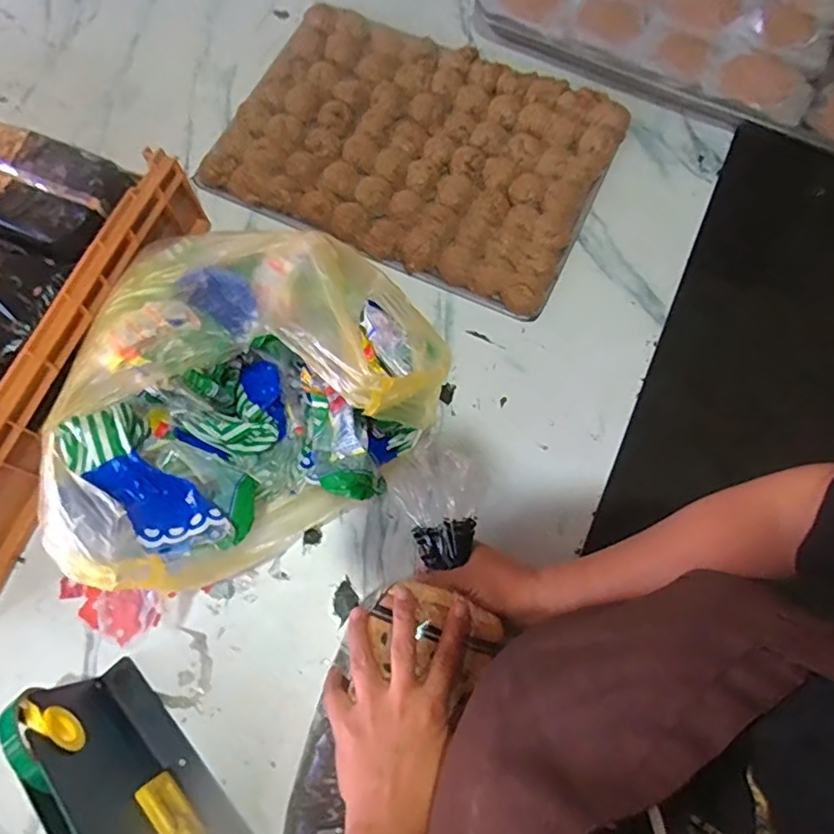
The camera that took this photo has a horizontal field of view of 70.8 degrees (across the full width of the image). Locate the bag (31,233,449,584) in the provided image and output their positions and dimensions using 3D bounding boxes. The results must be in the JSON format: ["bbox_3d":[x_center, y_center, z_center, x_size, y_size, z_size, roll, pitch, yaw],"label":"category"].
[{"bbox_3d":[-0.149,-0.035,0.517,0.290,0.214,0.283,-28,74,-9],"label":"bag"}]

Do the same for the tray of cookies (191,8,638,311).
[{"bbox_3d":[0.001,-0.330,0.712,0.438,0.036,0.305,25,73,8],"label":"tray of cookies"}]

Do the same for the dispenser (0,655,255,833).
[{"bbox_3d":[-0.213,0.289,0.450,0.047,0.147,0.215,-40,76,-13],"label":"dispenser"}]

